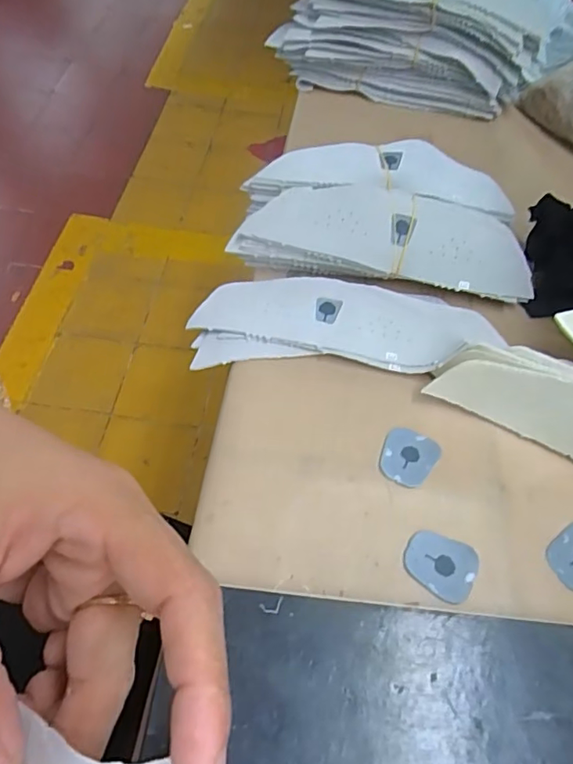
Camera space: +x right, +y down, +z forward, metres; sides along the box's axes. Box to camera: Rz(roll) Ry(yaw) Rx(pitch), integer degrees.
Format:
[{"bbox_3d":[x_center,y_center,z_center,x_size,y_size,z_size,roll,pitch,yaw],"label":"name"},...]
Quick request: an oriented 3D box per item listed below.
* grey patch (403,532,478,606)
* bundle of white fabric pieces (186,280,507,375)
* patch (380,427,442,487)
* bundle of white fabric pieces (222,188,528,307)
[{"bbox_3d":[0.086,0.102,0.302,0.038,0.004,0.032,22,59,12],"label":"grey patch"},{"bbox_3d":[0.041,-0.039,0.384,0.211,0.021,0.068,4,57,1],"label":"bundle of white fabric pieces"},{"bbox_3d":[0.076,0.046,0.336,0.032,0.004,0.037,25,60,14],"label":"patch"},{"bbox_3d":[0.072,-0.109,0.402,0.217,0.044,0.065,8,57,4],"label":"bundle of white fabric pieces"}]

